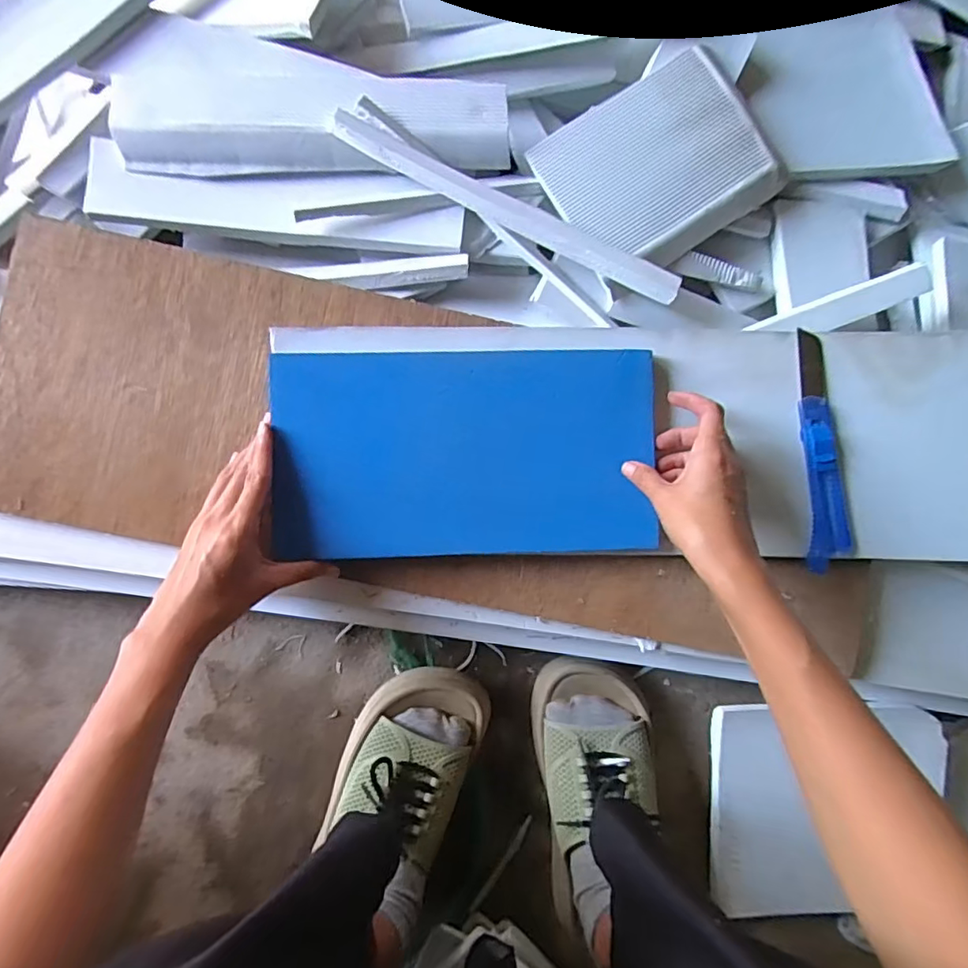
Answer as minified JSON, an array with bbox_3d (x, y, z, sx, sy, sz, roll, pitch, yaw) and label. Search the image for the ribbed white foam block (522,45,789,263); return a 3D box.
[{"bbox_3d":[0.142,-0.258,0.453,0.170,0.038,0.134,-31,89,-5],"label":"ribbed white foam block"}]

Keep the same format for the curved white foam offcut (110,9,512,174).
[{"bbox_3d":[-0.125,-0.289,0.420,0.286,0.027,0.106,2,87,-4],"label":"curved white foam offcut"}]

